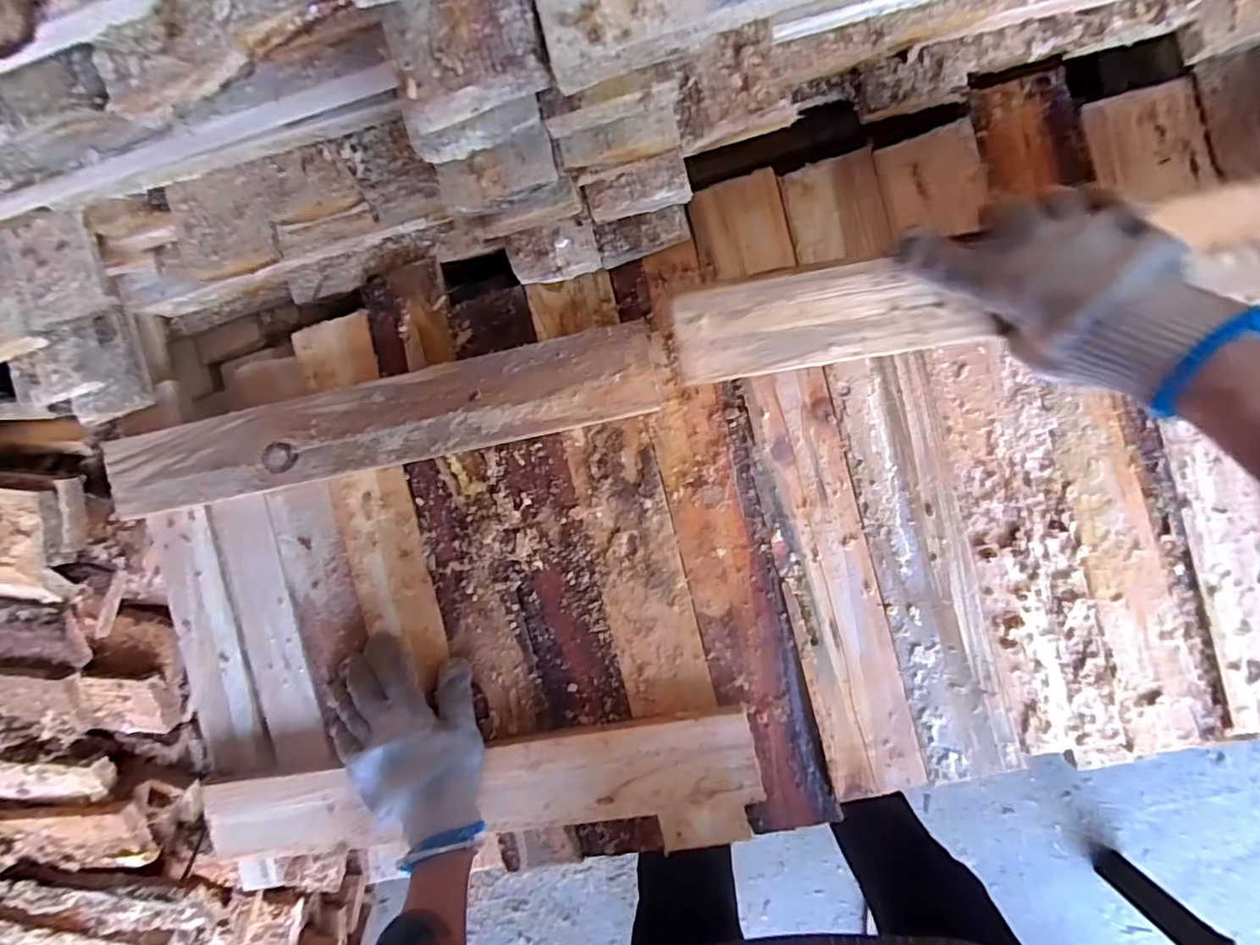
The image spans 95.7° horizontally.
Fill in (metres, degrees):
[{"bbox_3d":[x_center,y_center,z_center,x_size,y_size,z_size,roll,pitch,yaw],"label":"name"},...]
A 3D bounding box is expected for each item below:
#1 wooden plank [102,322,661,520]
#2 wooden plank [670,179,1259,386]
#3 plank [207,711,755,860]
[{"bbox_3d":[-0.218,-0.038,0.485,0.489,0.029,0.069,-11,90,8],"label":"wooden plank"},{"bbox_3d":[0.277,-0.131,0.383,0.493,0.022,0.070,-8,91,9],"label":"wooden plank"},{"bbox_3d":[-0.133,0.270,0.482,0.477,0.018,0.073,-11,90,7],"label":"plank"}]

